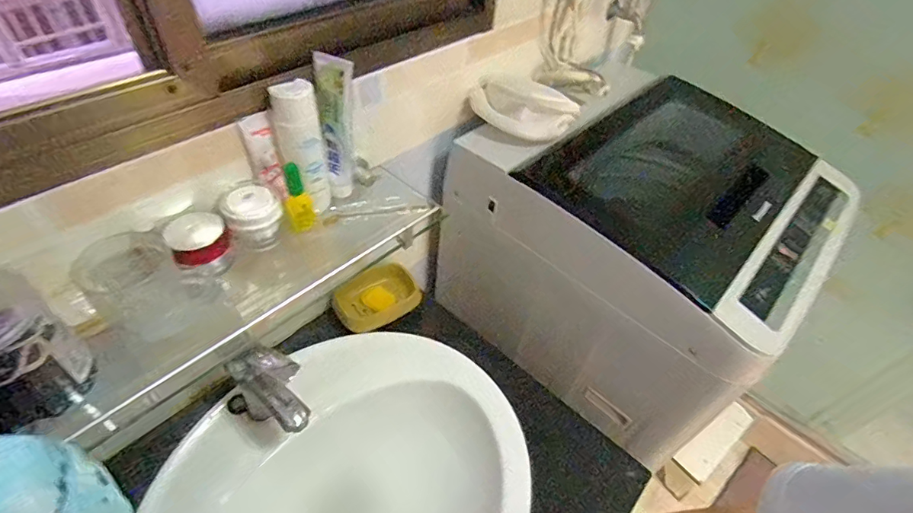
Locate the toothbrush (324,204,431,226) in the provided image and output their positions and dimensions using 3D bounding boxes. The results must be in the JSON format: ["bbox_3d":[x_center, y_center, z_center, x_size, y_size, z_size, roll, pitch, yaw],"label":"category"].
[{"bbox_3d":[-0.109,-0.064,0.645,0.143,0.016,0.023,-9,48,-15],"label":"toothbrush"}]

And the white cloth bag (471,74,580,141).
[{"bbox_3d":[0.109,-0.254,0.800,0.175,0.070,0.100,23,48,14],"label":"white cloth bag"}]

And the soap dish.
[{"bbox_3d":[-0.142,0.072,0.838,0.156,0.059,0.093,-25,54,-27],"label":"soap dish"}]

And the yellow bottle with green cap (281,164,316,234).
[{"bbox_3d":[-0.193,-0.071,0.566,0.032,0.091,0.025,-13,49,-19],"label":"yellow bottle with green cap"}]

